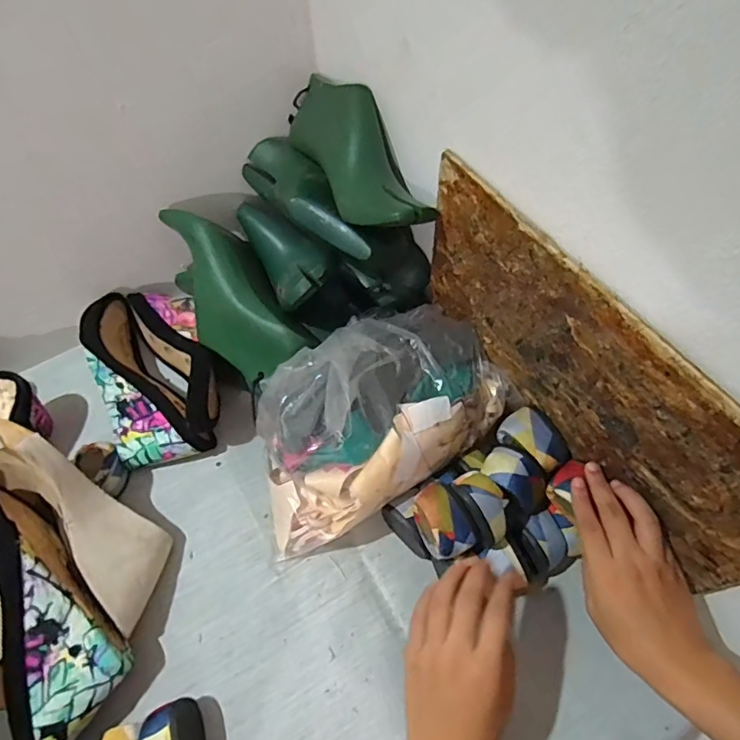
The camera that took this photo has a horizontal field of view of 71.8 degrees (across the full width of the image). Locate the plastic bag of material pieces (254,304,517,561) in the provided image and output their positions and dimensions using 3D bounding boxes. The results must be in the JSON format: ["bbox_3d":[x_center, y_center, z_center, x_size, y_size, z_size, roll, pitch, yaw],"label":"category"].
[{"bbox_3d":[-0.001,0.044,0.513,0.263,0.146,0.162,-35,63,-16],"label":"plastic bag of material pieces"}]

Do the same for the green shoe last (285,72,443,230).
[{"bbox_3d":[-0.014,-0.220,0.506,0.081,0.065,0.233,-23,60,-10],"label":"green shoe last"}]

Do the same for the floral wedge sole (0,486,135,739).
[{"bbox_3d":[-0.287,0.201,0.444,0.087,0.076,0.235,-27,74,-12],"label":"floral wedge sole"}]

